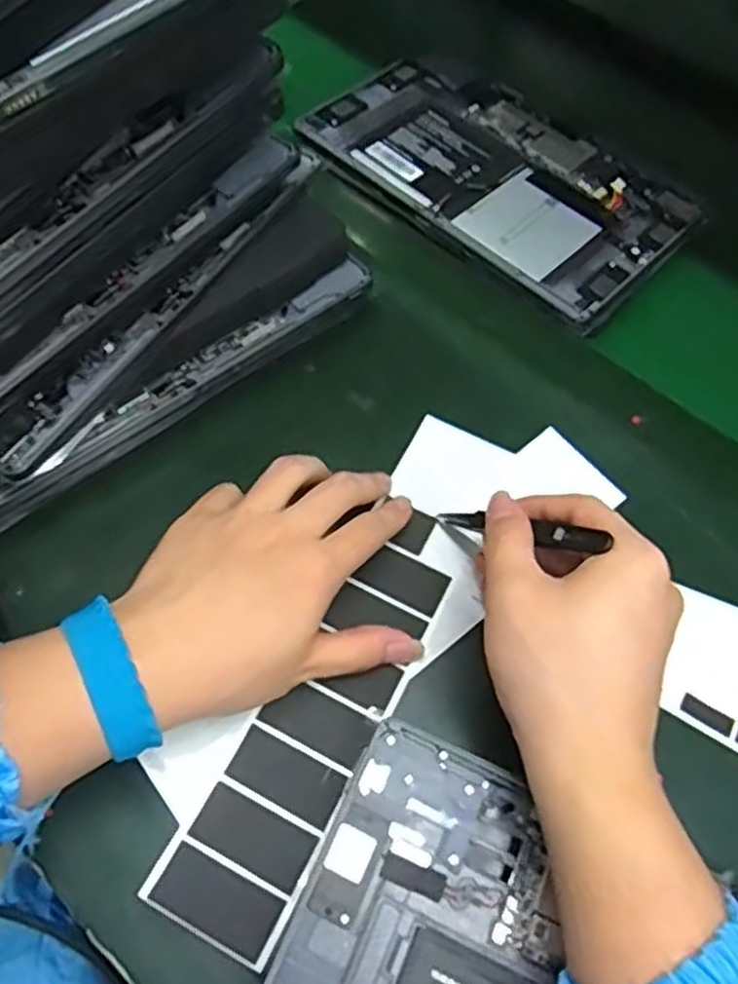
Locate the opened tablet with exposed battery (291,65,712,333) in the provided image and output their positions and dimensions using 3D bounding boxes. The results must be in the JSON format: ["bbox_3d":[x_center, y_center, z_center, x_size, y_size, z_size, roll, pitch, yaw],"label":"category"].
[{"bbox_3d":[0.089,-0.223,0.533,0.260,0.013,0.151,39,67,18],"label":"opened tablet with exposed battery"}]

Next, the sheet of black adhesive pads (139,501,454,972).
[{"bbox_3d":[-0.020,0.096,0.346,0.053,0.008,0.205,25,62,11],"label":"sheet of black adhesive pads"}]

